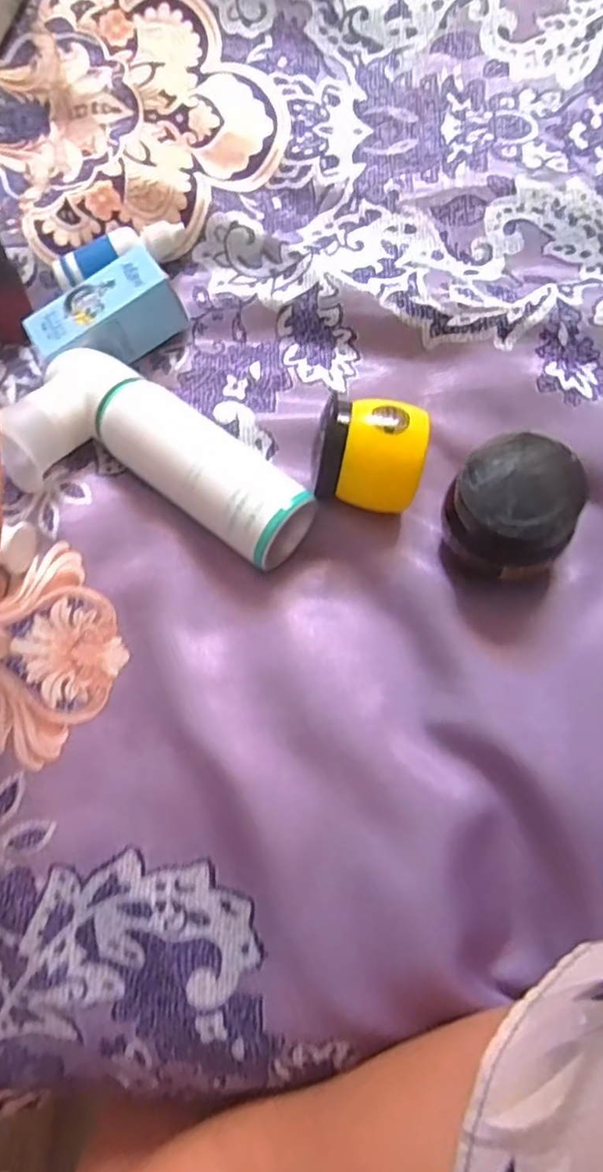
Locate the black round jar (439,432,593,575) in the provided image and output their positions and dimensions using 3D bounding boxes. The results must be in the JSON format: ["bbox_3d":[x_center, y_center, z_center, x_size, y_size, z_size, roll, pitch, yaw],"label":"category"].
[{"bbox_3d":[0.085,-0.032,0.255,0.048,0.040,0.051,24,82,7],"label":"black round jar"}]

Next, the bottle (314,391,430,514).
[{"bbox_3d":[0.030,-0.055,0.271,0.044,0.039,0.042,9,81,4],"label":"bottle"}]

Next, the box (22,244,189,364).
[{"bbox_3d":[-0.096,-0.132,0.307,0.069,0.029,0.033,-34,67,1],"label":"box"}]

